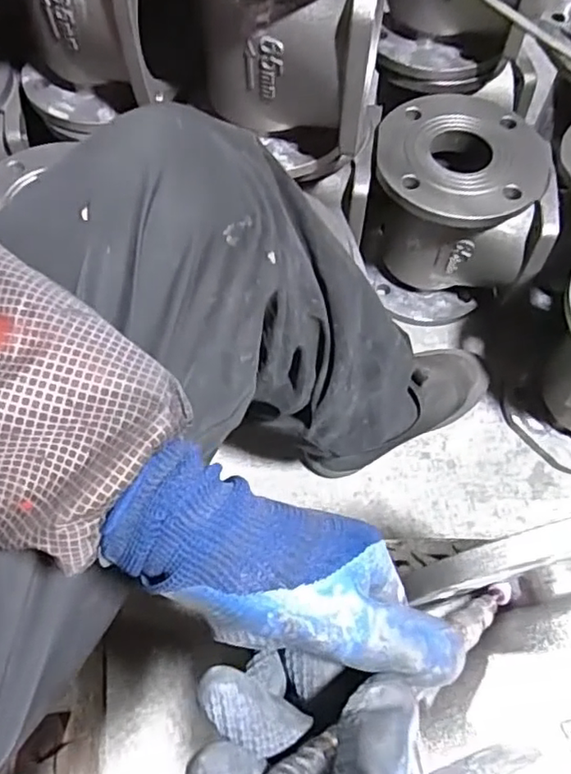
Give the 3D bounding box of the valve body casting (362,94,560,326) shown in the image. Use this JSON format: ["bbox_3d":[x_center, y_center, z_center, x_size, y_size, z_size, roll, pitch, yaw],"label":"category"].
[{"bbox_3d":[0.190,-0.201,0.717,0.176,0.201,0.176,2,63,1],"label":"valve body casting"}]

